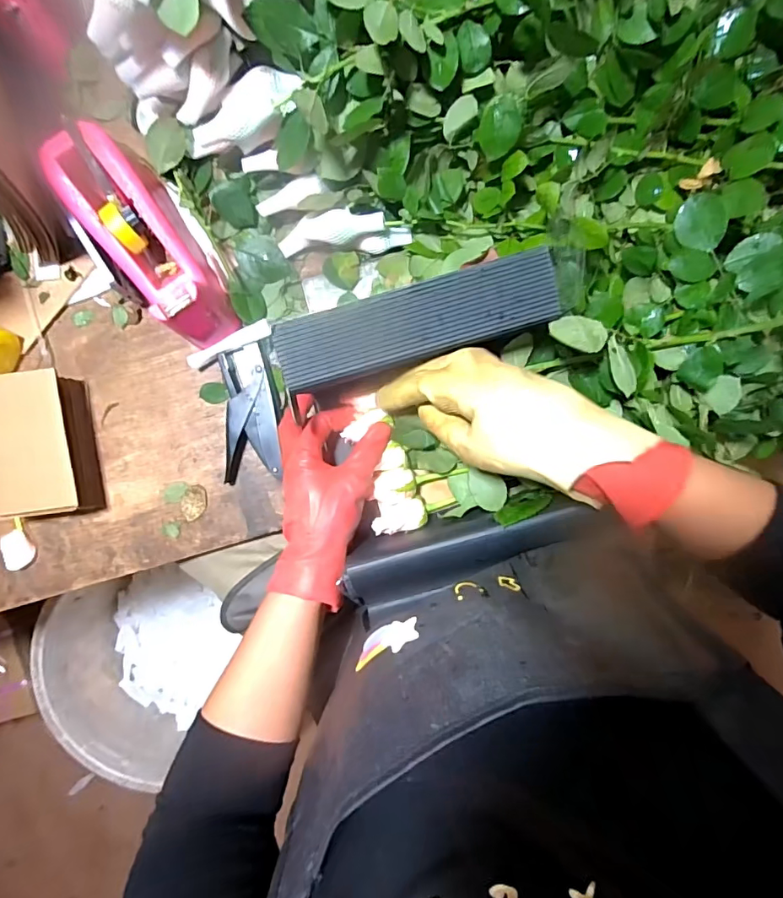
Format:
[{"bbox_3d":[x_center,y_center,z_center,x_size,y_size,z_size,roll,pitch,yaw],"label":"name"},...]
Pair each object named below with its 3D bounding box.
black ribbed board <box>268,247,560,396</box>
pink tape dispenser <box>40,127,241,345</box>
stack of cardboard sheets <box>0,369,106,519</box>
[{"bbox_3d":[0.020,-0.091,0.357,0.207,0.010,0.058,-16,109,1],"label":"black ribbed board"},{"bbox_3d":[-0.236,-0.197,0.465,0.079,0.107,0.209,-34,106,1],"label":"pink tape dispenser"},{"bbox_3d":[-0.371,-0.003,0.505,0.094,0.063,0.142,-7,93,-1],"label":"stack of cardboard sheets"}]

